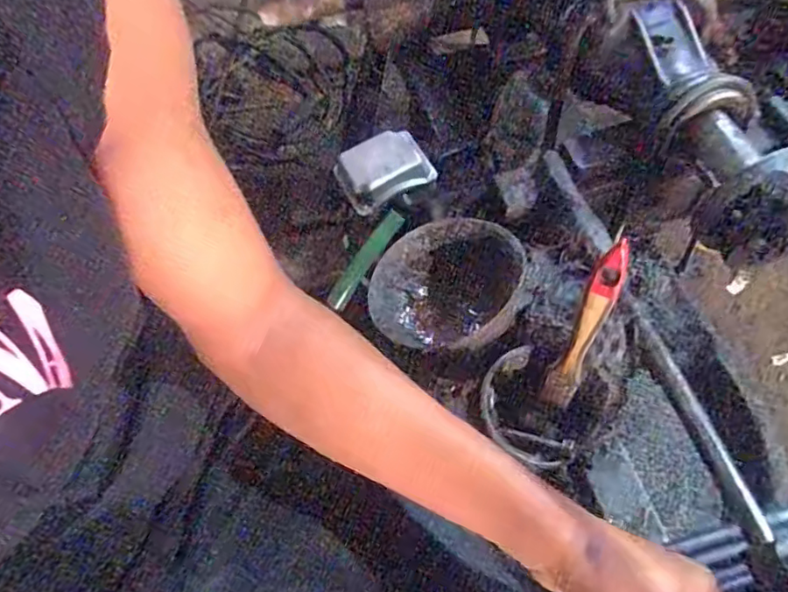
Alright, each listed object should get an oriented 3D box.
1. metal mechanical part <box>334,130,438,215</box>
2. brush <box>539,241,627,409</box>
[{"bbox_3d":[-0.011,-0.125,0.573,0.085,0.035,0.059,-22,60,-9],"label":"metal mechanical part"},{"bbox_3d":[0.131,0.023,0.401,0.021,0.133,0.021,24,35,17],"label":"brush"}]

